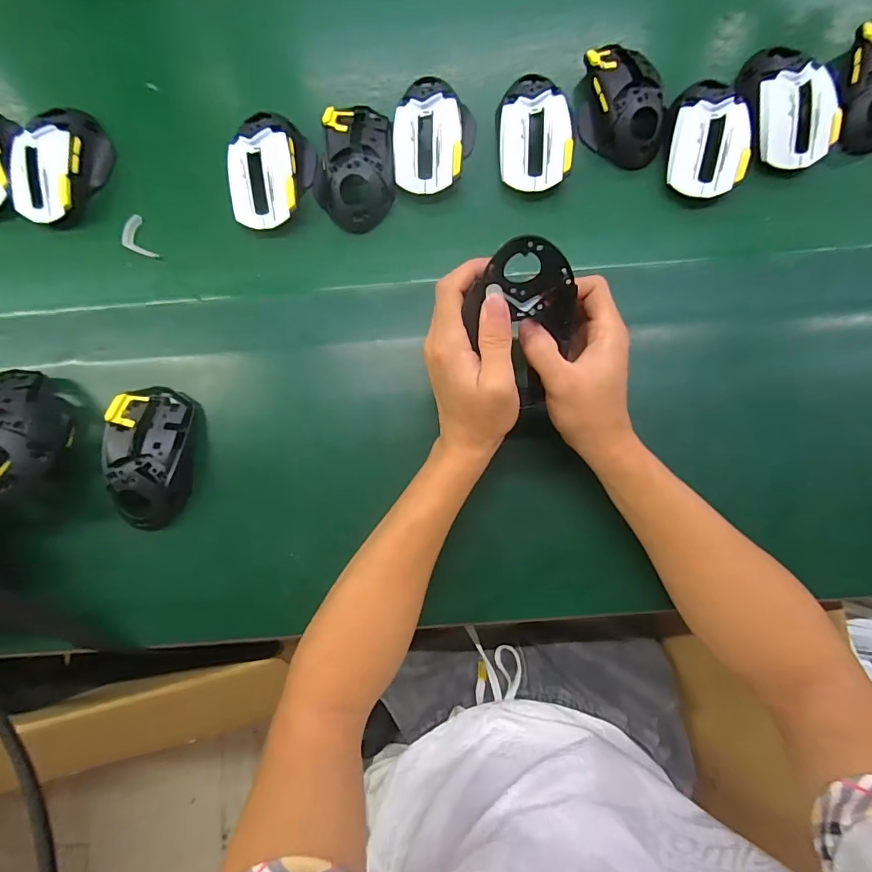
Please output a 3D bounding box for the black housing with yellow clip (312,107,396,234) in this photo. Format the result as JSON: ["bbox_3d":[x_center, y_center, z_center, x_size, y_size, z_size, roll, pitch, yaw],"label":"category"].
[{"bbox_3d":[-0.077,-0.251,0.428,0.075,0.033,0.116,-4,83,2],"label":"black housing with yellow clip"}]

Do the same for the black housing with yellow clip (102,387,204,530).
[{"bbox_3d":[-0.243,0.017,0.398,0.061,0.035,0.118,1,83,3],"label":"black housing with yellow clip"}]

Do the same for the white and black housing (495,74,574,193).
[{"bbox_3d":[0.090,-0.279,0.428,0.066,0.034,0.108,2,83,3],"label":"white and black housing"}]

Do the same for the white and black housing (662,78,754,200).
[{"bbox_3d":[0.244,-0.267,0.421,0.065,0.027,0.099,1,103,13],"label":"white and black housing"}]

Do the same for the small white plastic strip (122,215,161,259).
[{"bbox_3d":[-0.283,-0.185,0.440,0.024,0.007,0.046,-25,83,-1],"label":"small white plastic strip"}]

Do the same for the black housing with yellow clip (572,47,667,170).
[{"bbox_3d":[0.170,-0.307,0.432,0.065,0.035,0.114,-9,83,1],"label":"black housing with yellow clip"}]

